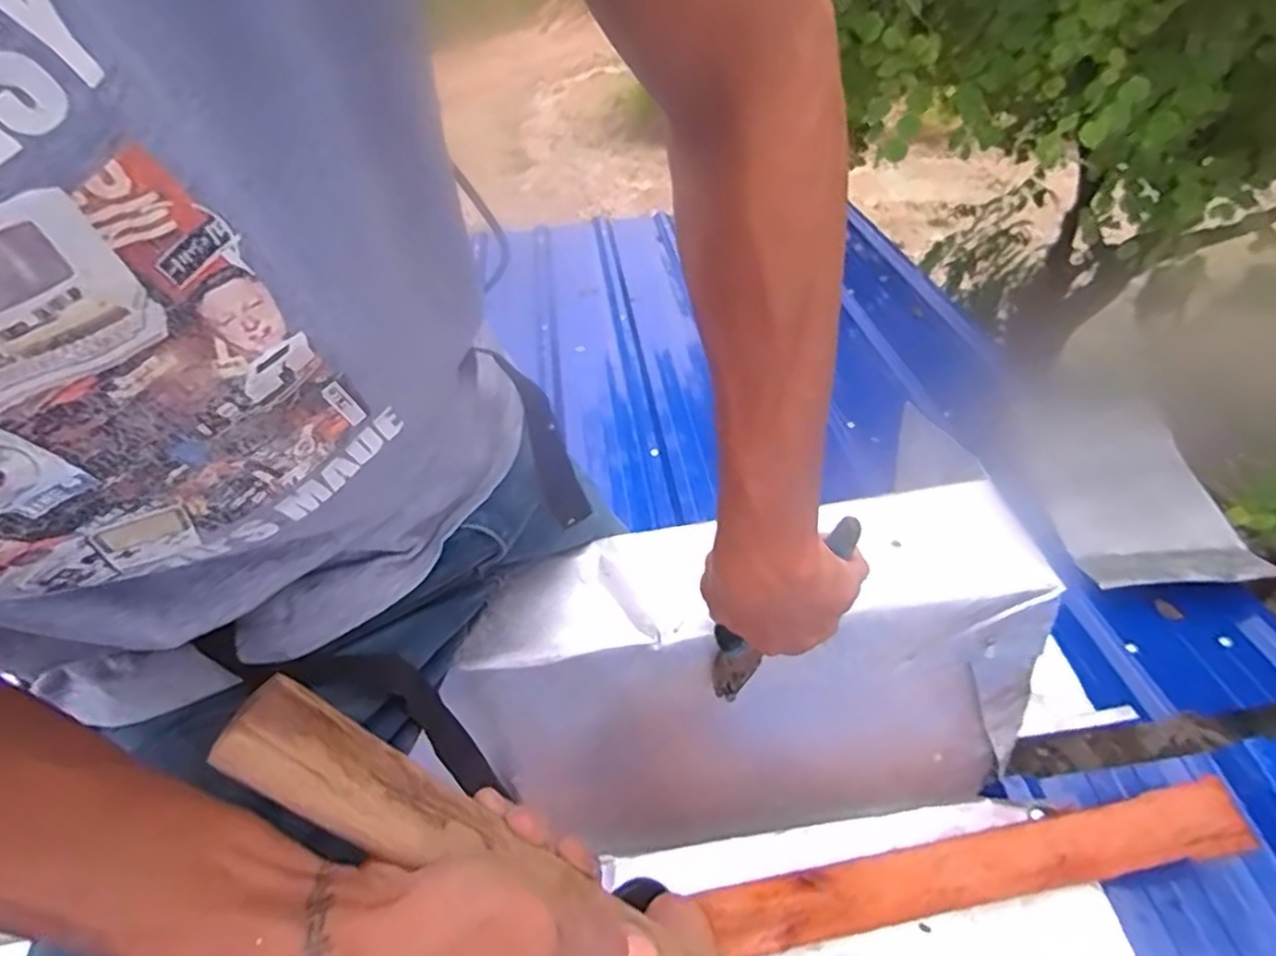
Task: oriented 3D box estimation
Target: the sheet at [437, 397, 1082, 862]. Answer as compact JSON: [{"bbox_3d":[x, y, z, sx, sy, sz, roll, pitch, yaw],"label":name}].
[{"bbox_3d":[0.101,0.184,0.619,0.432,0.283,0.151,-8,47,-4],"label":"sheet"}]

